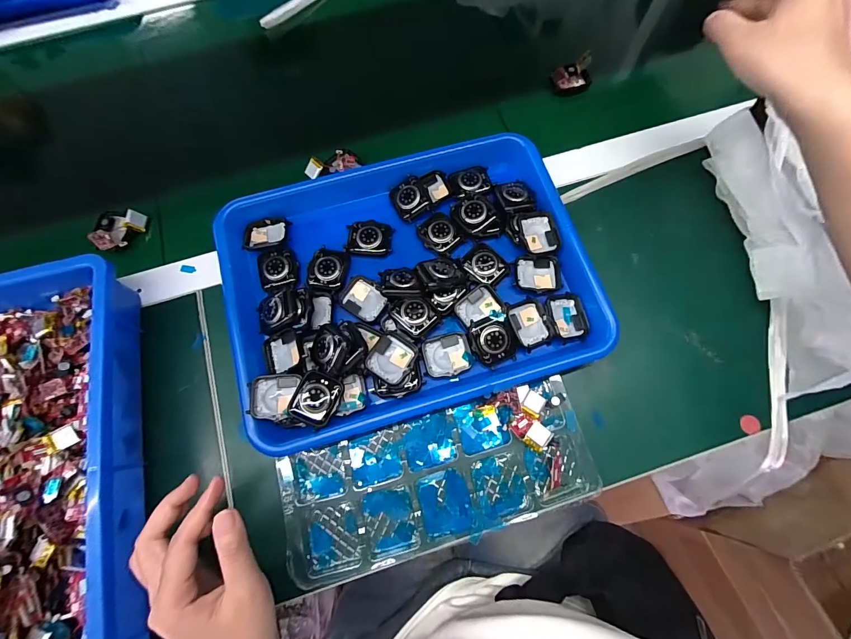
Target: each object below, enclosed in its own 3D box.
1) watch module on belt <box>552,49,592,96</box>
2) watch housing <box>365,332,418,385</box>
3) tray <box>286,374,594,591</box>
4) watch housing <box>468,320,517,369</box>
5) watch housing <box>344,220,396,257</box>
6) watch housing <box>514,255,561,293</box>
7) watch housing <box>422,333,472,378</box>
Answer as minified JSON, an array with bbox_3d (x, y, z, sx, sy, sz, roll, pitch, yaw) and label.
[{"bbox_3d":[0.176,-0.289,0.443,0.048,0.026,0.034,-12,76,-4],"label":"watch module on belt"},{"bbox_3d":[-0.028,0.032,0.320,0.035,0.013,0.039,30,77,6],"label":"watch housing"},{"bbox_3d":[0.010,0.135,0.321,0.258,0.024,0.100,-16,77,-5],"label":"tray"},{"bbox_3d":[0.059,0.021,0.331,0.038,0.013,0.040,-10,76,-4],"label":"watch housing"},{"bbox_3d":[-0.055,-0.079,0.365,0.044,0.008,0.036,7,76,1],"label":"watch housing"},{"bbox_3d":[0.106,-0.044,0.353,0.043,0.011,0.036,-1,76,-1],"label":"watch housing"},{"bbox_3d":[0.019,0.032,0.334,0.041,0.008,0.036,-13,76,-4],"label":"watch housing"}]

